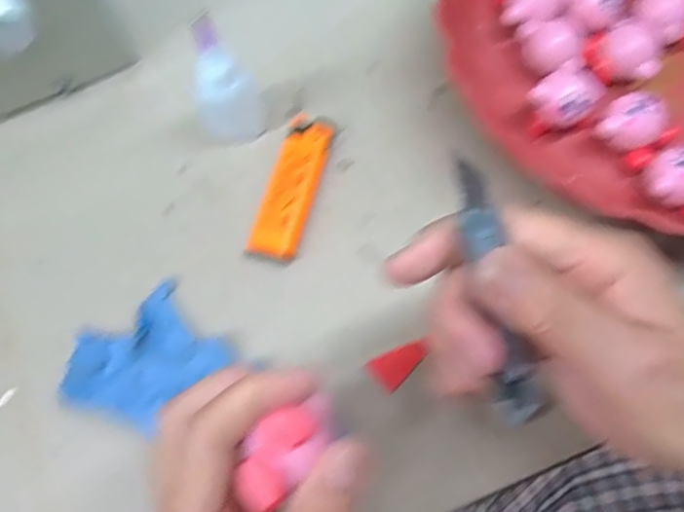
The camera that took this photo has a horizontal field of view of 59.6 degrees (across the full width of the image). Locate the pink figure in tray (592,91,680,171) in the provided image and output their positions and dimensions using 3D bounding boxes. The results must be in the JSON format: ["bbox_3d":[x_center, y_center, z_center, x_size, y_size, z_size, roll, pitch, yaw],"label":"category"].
[{"bbox_3d":[0.152,-0.067,0.307,0.034,0.024,0.029,40,77,14],"label":"pink figure in tray"}]

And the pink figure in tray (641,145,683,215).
[{"bbox_3d":[0.170,-0.036,0.297,0.033,0.026,0.026,27,74,10],"label":"pink figure in tray"}]

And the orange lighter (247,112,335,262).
[{"bbox_3d":[-0.026,-0.037,0.318,0.027,0.011,0.083,15,72,7],"label":"orange lighter"}]

